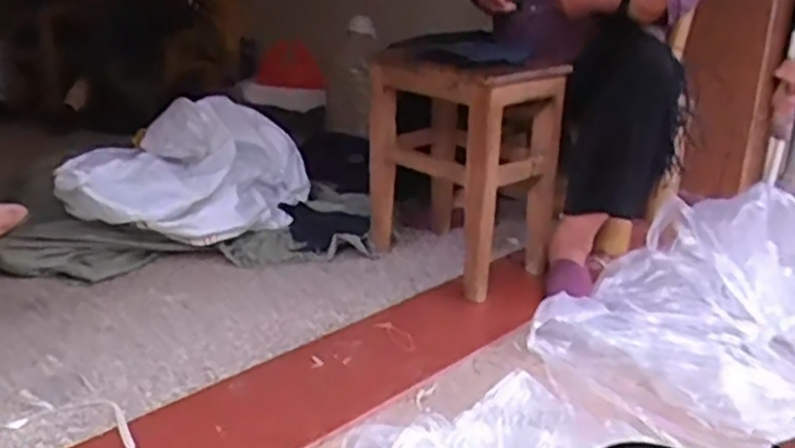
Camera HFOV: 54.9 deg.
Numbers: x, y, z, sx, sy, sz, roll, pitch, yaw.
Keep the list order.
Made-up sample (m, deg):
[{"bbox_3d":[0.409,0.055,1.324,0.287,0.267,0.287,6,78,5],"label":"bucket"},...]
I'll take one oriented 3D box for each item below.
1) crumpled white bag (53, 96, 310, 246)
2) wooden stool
[{"bbox_3d":[-0.427,-0.100,1.613,0.465,0.243,0.333,-1,21,-8],"label":"crumpled white bag"},{"bbox_3d":[0.121,-0.117,1.518,0.228,0.428,0.341,-16,27,-40],"label":"wooden stool"}]

